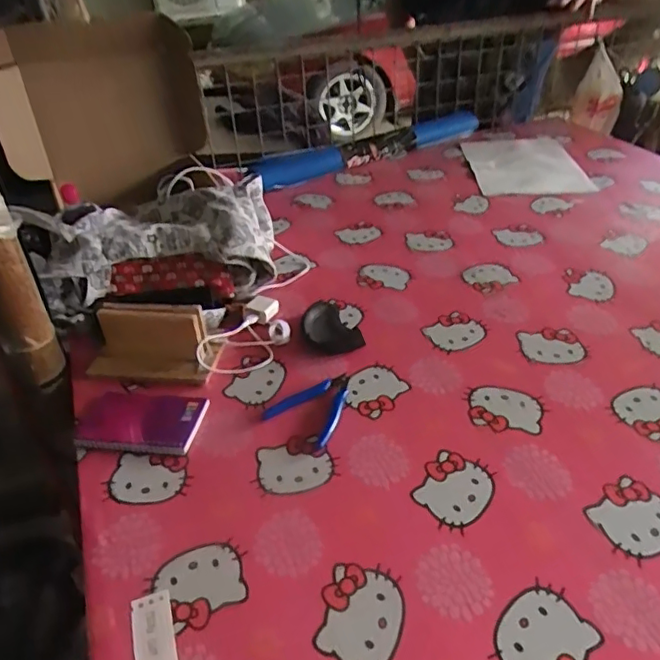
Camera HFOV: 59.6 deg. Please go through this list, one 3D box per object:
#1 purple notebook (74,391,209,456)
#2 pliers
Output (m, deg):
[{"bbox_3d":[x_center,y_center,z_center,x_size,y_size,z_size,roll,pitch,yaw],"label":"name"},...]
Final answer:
[{"bbox_3d":[-0.226,0.104,0.673,0.153,0.018,0.086,4,38,9],"label":"purple notebook"},{"bbox_3d":[-0.021,0.085,0.680,0.088,0.009,0.108,15,41,22],"label":"pliers"}]

